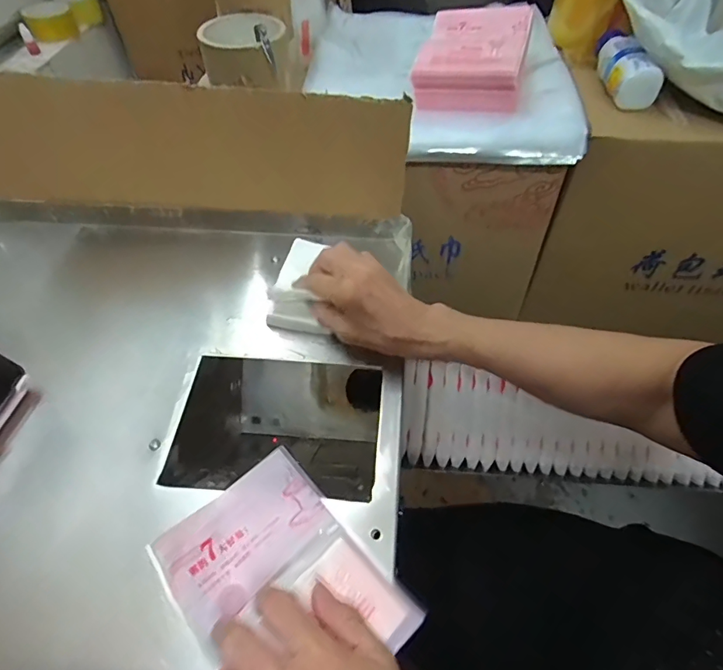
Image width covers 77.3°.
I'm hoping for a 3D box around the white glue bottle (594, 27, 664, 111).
[{"bbox_3d":[0.329,-0.342,0.567,0.048,0.053,0.143,2,53,3],"label":"white glue bottle"}]

